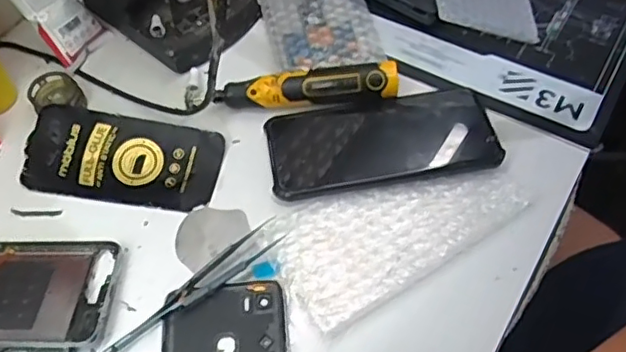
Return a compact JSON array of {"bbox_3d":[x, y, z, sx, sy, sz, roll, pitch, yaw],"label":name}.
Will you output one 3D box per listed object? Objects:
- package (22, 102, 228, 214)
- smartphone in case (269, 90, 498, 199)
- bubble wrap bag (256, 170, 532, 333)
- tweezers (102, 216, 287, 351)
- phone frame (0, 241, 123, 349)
[{"bbox_3d":[-0.143,-0.015,0.451,0.143,0.009,0.071,9,66,3],"label":"package"},{"bbox_3d":[0.049,-0.029,0.440,0.161,0.013,0.081,-9,55,-3],"label":"smartphone in case"},{"bbox_3d":[0.054,0.030,0.409,0.166,0.009,0.084,-29,58,-17],"label":"bubble wrap bag"},{"bbox_3d":[-0.075,0.073,0.387,0.130,0.010,0.022,-35,60,-20],"label":"tweezers"},{"bbox_3d":[-0.211,0.075,0.391,0.164,0.014,0.074,1,55,3],"label":"phone frame"}]

